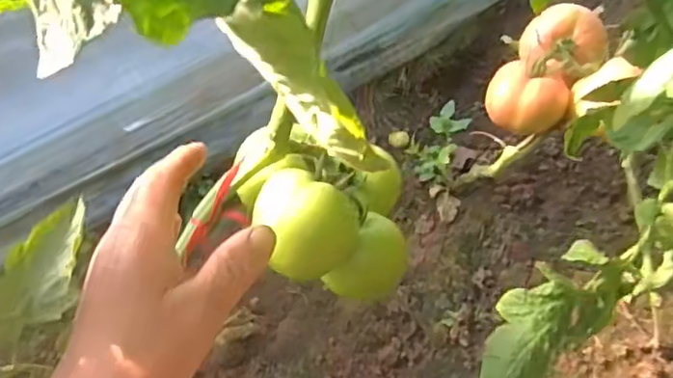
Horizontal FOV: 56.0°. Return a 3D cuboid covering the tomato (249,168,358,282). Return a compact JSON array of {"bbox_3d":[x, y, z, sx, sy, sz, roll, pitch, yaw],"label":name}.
[{"bbox_3d":[-0.024,0.021,0.428,0.061,0.053,0.061,-1,54,1],"label":"tomato"}]

